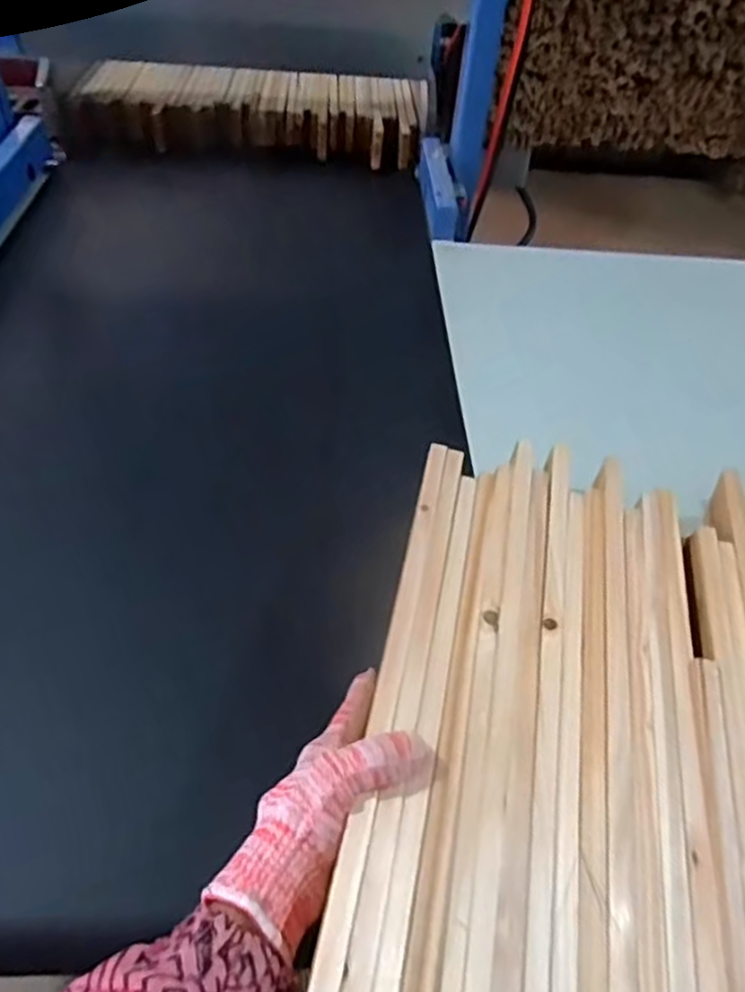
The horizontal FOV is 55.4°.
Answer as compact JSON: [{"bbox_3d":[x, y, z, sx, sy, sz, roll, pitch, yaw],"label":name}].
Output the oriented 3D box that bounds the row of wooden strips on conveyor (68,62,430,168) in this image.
[{"bbox_3d":[-0.202,-0.691,1.254,0.581,0.096,0.201,3,49,-4],"label":"row of wooden strips on conveyor"}]

